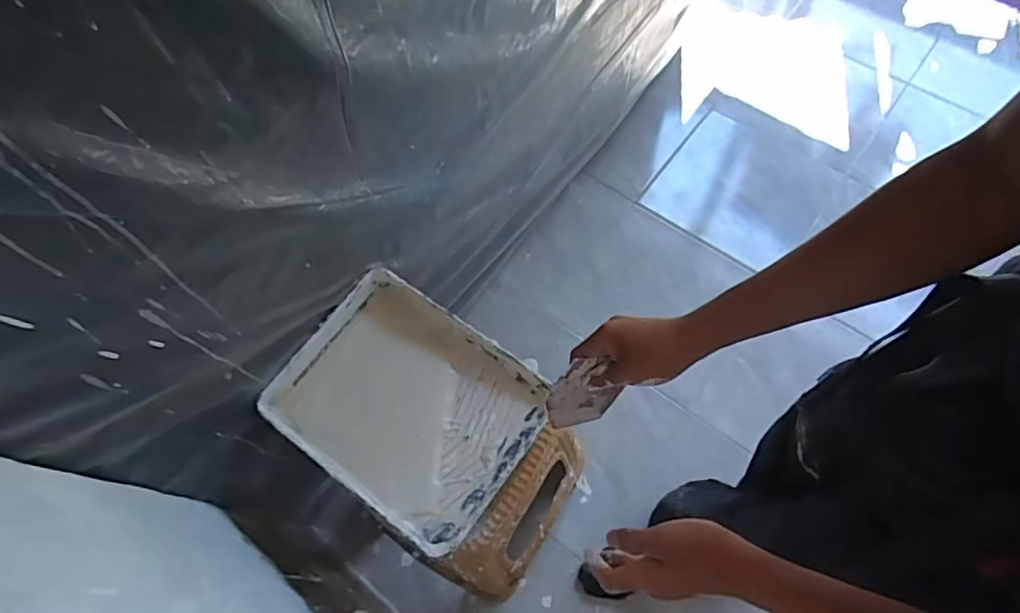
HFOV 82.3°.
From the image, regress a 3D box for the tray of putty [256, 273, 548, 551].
[{"bbox_3d":[-0.147,0.141,0.857,0.358,0.059,0.284,33,70,16],"label":"tray of putty"}]

